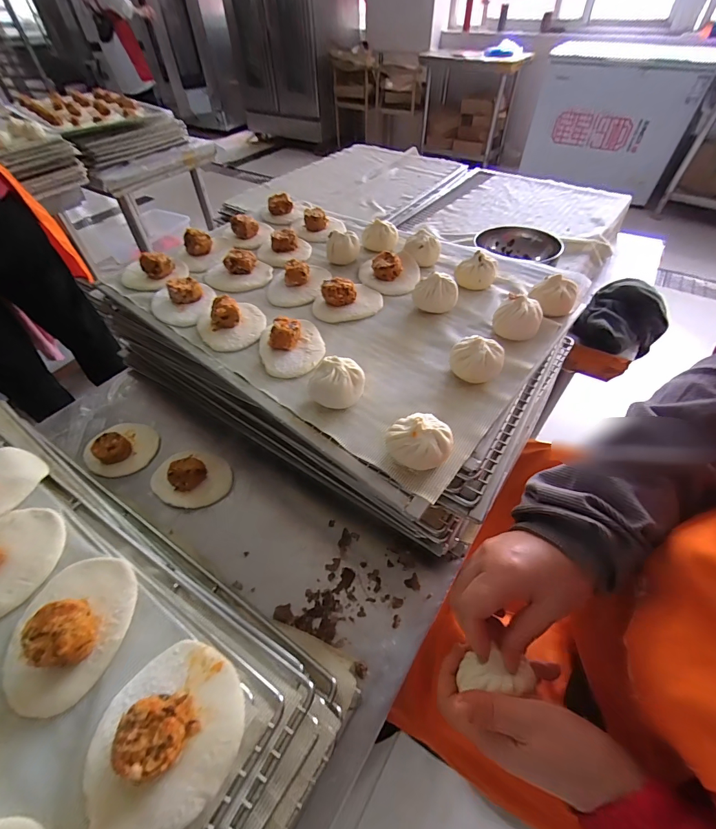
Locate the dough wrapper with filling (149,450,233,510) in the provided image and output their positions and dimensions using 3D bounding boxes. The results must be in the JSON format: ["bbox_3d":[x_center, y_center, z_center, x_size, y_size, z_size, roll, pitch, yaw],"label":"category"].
[{"bbox_3d":[-0.214,0.077,0.471,0.088,0.042,0.084,0,50,1],"label":"dough wrapper with filling"}]

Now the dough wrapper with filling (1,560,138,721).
[{"bbox_3d":[-0.218,0.153,0.271,0.082,0.034,0.100,10,51,9],"label":"dough wrapper with filling"}]

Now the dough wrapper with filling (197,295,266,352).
[{"bbox_3d":[-0.163,-0.126,0.470,0.082,0.034,0.093,-21,53,-16],"label":"dough wrapper with filling"}]

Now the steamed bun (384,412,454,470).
[{"bbox_3d":[0.056,0.022,0.333,0.057,0.041,0.051,9,51,8],"label":"steamed bun"}]

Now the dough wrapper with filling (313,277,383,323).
[{"bbox_3d":[-0.015,-0.162,0.498,0.094,0.033,0.067,-19,52,-15],"label":"dough wrapper with filling"}]

